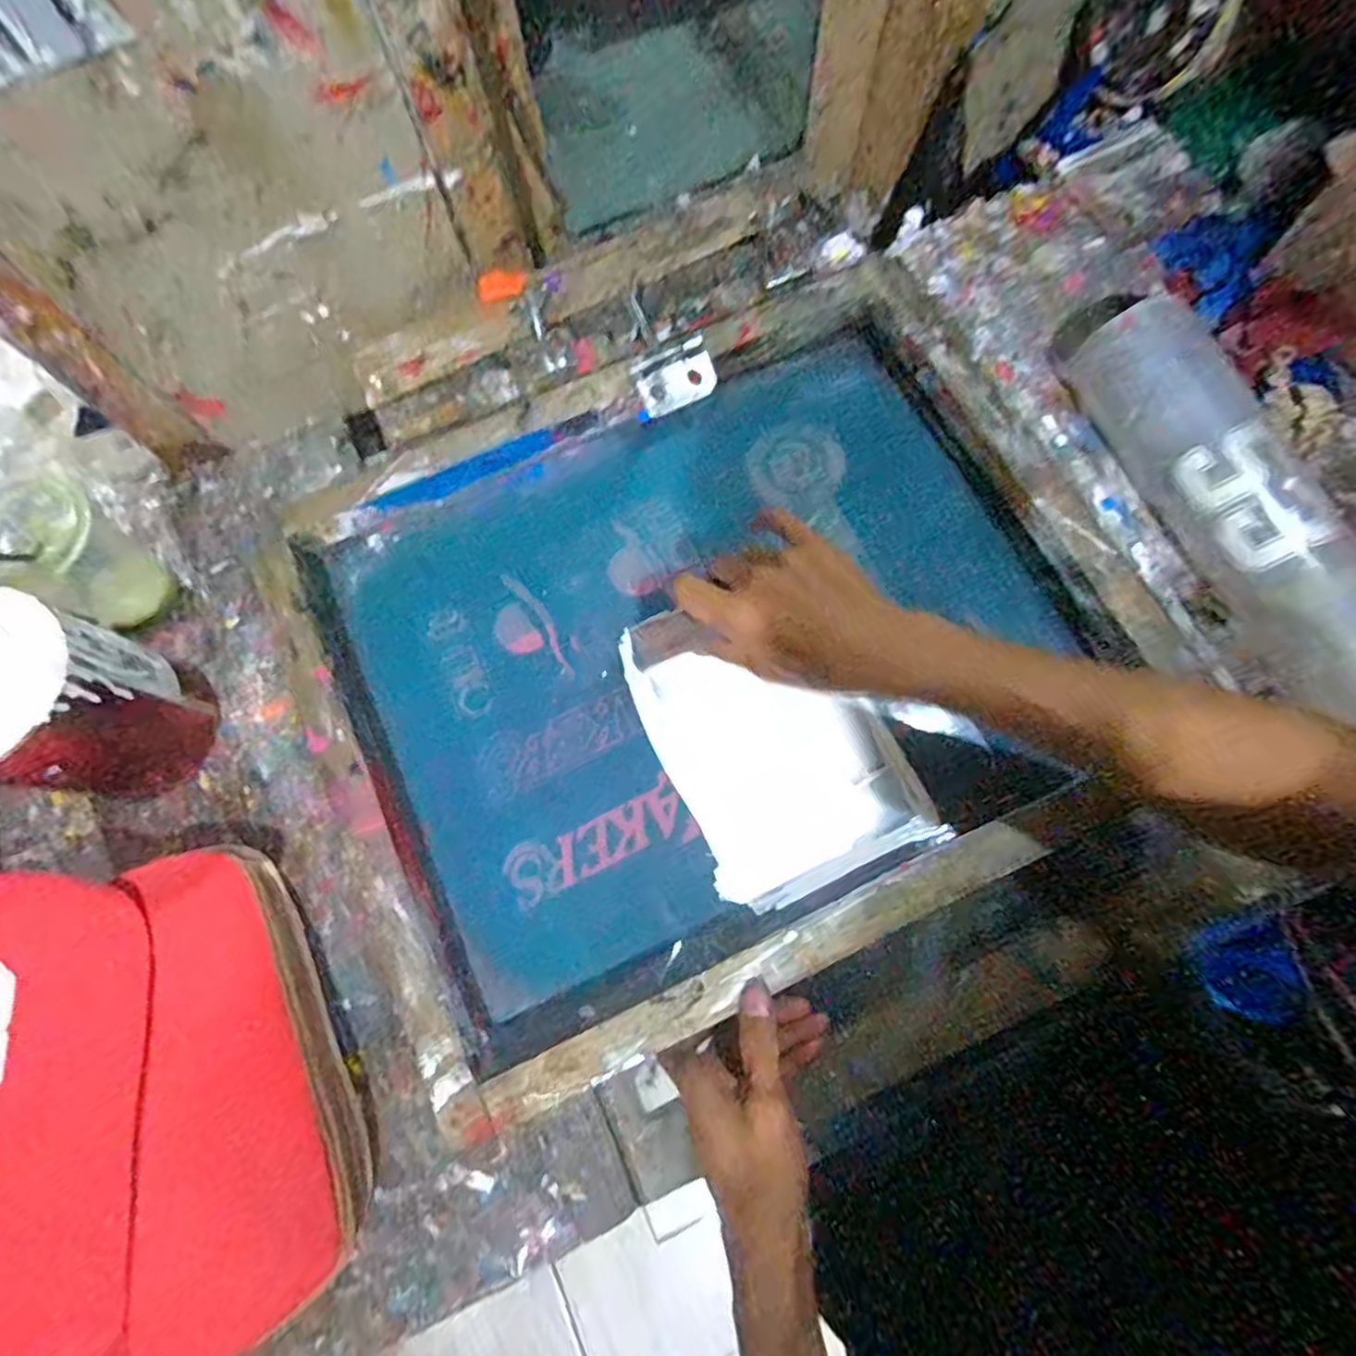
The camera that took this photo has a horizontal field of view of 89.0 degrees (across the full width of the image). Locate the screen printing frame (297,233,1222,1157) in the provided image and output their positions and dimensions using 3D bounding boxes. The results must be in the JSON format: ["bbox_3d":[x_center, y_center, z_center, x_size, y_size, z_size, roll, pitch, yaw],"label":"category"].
[{"bbox_3d":[0.021,-0.027,0.493,0.546,0.051,0.446,-23,74,-5],"label":"screen printing frame"}]

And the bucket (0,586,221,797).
[{"bbox_3d":[-0.394,0.019,0.442,0.107,0.123,0.100,12,74,6],"label":"bucket"}]

